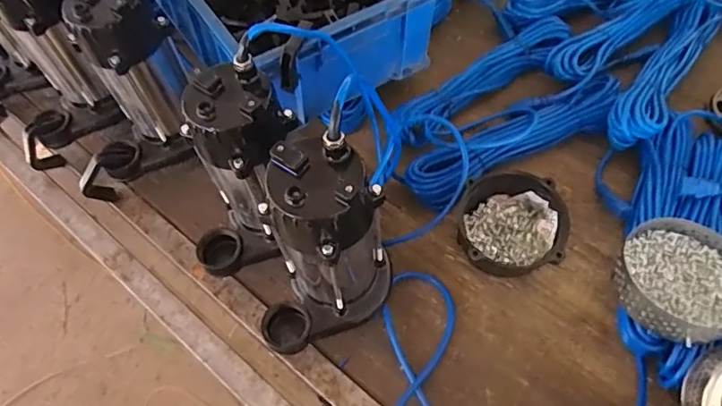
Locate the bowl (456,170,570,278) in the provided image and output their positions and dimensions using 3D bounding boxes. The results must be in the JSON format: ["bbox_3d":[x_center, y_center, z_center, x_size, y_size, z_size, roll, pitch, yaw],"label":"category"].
[{"bbox_3d":[0.184,0.028,0.648,0.122,0.084,0.126,-2,59,3],"label":"bowl"}]

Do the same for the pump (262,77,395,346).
[{"bbox_3d":[-0.047,0.050,0.514,0.162,0.239,0.099,-30,62,-13],"label":"pump"}]

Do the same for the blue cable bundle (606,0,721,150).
[{"bbox_3d":[0.453,-0.201,0.762,0.071,0.064,0.344,31,66,20],"label":"blue cable bundle"}]

